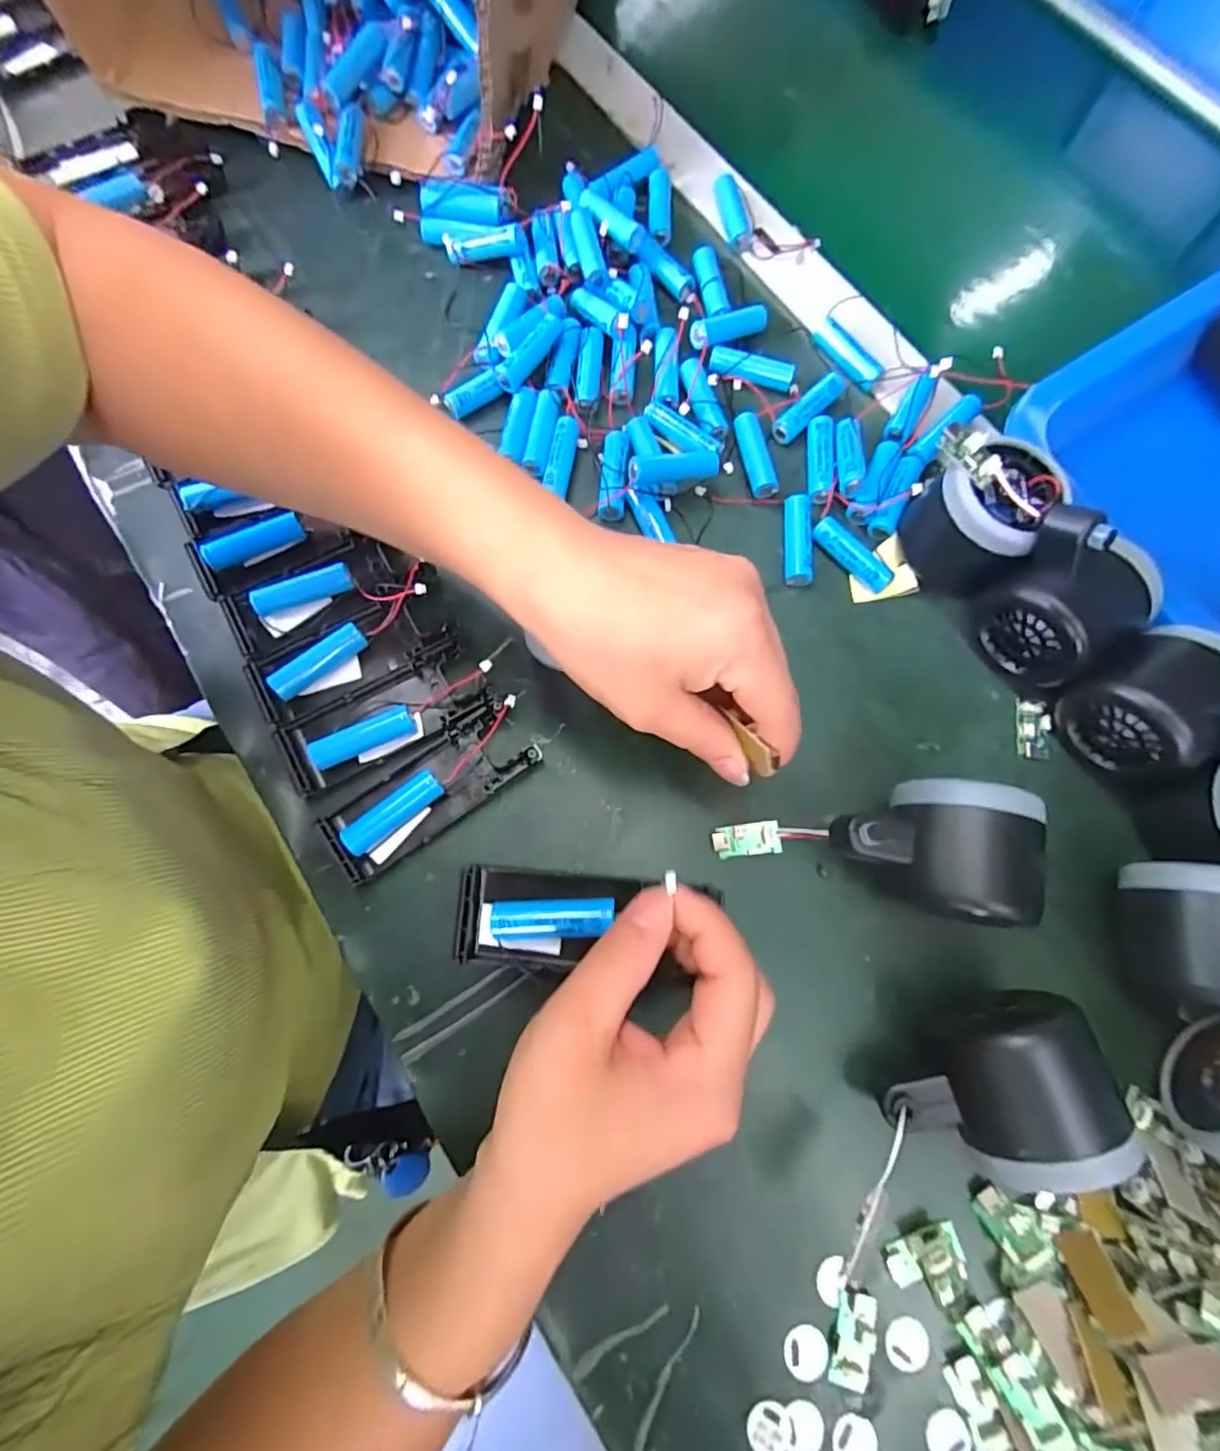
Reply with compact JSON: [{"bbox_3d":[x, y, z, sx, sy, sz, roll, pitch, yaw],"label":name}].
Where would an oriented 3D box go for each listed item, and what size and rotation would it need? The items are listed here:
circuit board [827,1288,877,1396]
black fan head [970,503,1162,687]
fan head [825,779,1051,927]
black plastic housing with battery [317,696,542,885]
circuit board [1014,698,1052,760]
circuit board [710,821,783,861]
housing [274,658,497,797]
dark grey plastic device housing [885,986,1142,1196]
[{"bbox_3d":[0.096,0.242,0.235,0.015,0.004,0.033,17,77,5],"label":"circuit board"},{"bbox_3d":[0.211,-0.059,0.279,0.048,0.073,0.062,-42,79,-9],"label":"black fan head"},{"bbox_3d":[0.138,0.054,0.259,0.083,0.057,0.065,11,76,3],"label":"fan head"},{"bbox_3d":[-0.085,0.029,0.287,0.103,0.015,0.038,-37,78,-8],"label":"black plastic housing with battery"},{"bbox_3d":[0.214,0.002,0.303,0.016,0.004,0.030,6,76,2],"label":"circuit board"},{"bbox_3d":[0.065,0.055,0.287,0.032,0.004,0.015,-7,76,-1],"label":"circuit board"},{"bbox_3d":[-0.109,-0.005,0.295,0.102,0.014,0.042,-25,77,-6],"label":"housing"},{"bbox_3d":[0.147,0.142,0.235,0.074,0.052,0.056,-16,76,-3],"label":"dark grey plastic device housing"}]

